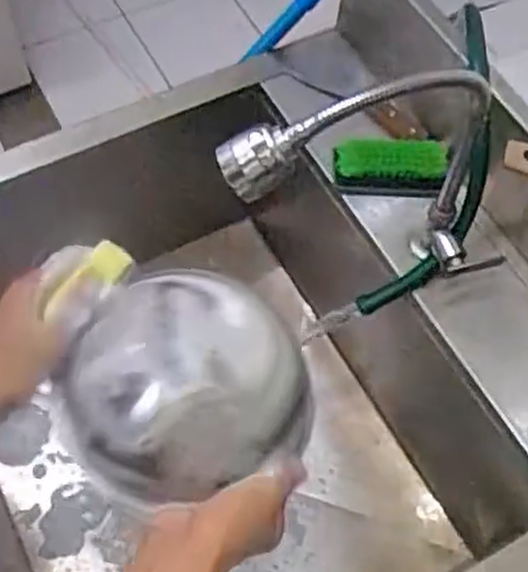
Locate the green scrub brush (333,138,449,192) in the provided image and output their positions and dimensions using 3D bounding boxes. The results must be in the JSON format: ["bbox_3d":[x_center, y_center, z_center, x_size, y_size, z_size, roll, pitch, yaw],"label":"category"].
[{"bbox_3d":[0.145,-0.140,0.885,0.129,0.038,0.050,3,61,19],"label":"green scrub brush"}]

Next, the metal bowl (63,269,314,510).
[{"bbox_3d":[-0.055,0.063,0.529,0.159,0.063,0.149,1,62,-2],"label":"metal bowl"}]

